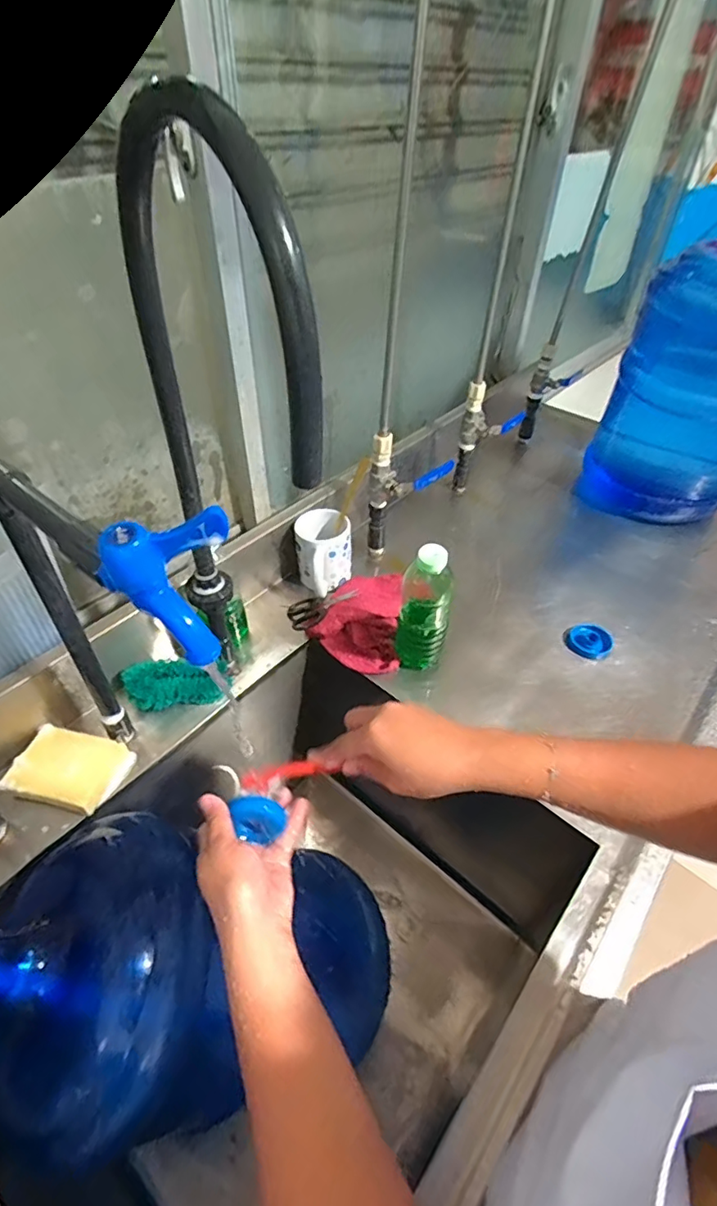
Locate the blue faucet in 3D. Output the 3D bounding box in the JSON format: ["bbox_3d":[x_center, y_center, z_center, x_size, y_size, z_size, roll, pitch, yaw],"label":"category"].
[{"bbox_3d":[-0.099,-0.006,0.289,0.060,0.082,0.033,1,45,0],"label":"blue faucet"}]

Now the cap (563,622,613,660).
[{"bbox_3d":[0.326,0.051,0.760,0.062,0.010,0.060,0,45,0],"label":"cap"}]

